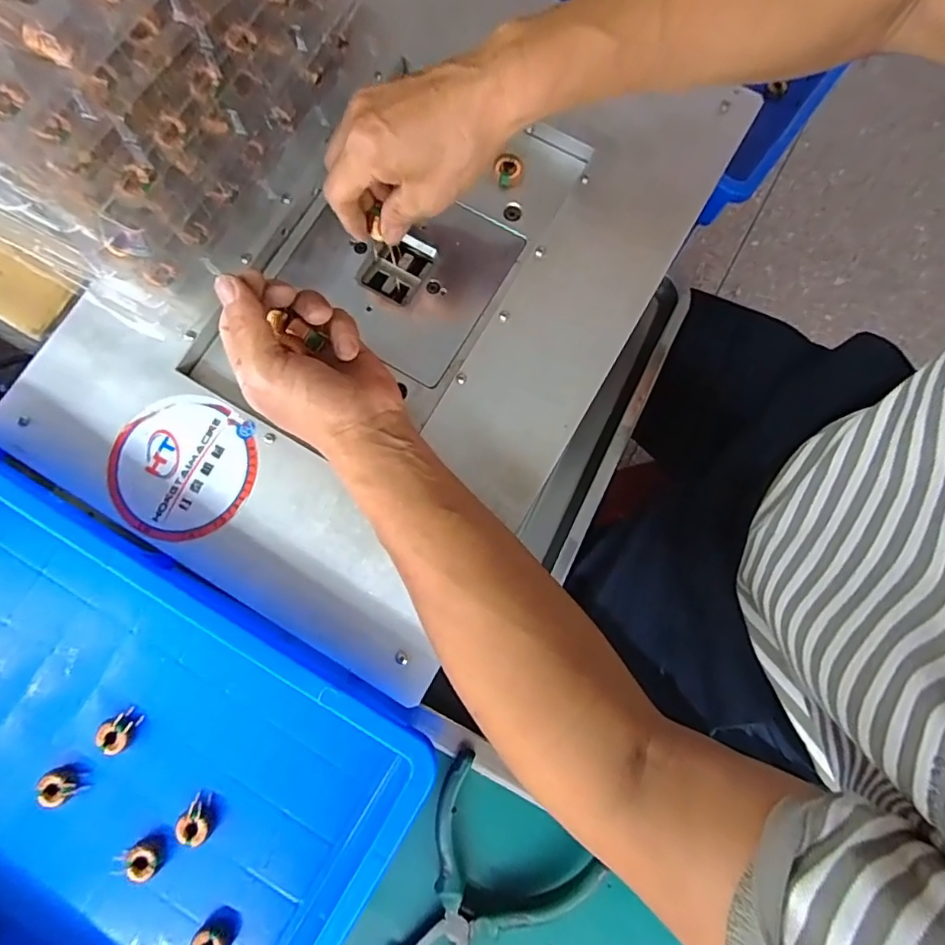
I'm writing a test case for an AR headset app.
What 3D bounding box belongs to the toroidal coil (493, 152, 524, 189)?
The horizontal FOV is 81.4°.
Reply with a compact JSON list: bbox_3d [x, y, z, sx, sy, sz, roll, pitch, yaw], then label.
[{"bbox_3d":[0.027,-0.229,0.418,0.019,0.016,0.017,-23,79,-3],"label":"toroidal coil"}]

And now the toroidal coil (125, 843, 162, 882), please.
[{"bbox_3d":[-0.211,0.250,0.351,0.017,0.010,0.020,-30,80,-5],"label":"toroidal coil"}]

